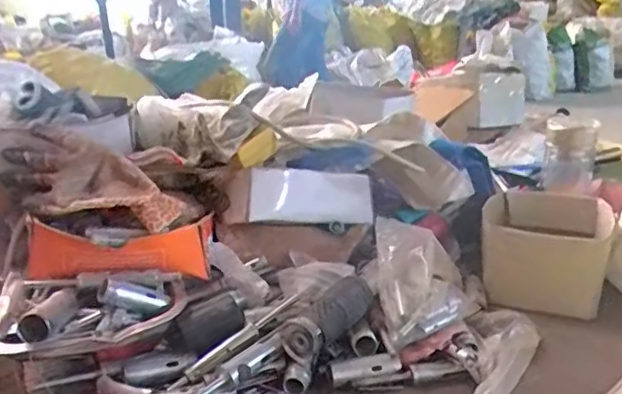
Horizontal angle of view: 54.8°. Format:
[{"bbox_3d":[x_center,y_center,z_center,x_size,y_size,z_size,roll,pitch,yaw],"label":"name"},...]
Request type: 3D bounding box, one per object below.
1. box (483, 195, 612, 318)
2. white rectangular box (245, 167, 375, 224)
[{"bbox_3d":[0.292,0.069,0.756,0.142,0.097,0.162,7,19,23],"label":"box"},{"bbox_3d":[0.005,0.001,0.750,0.187,0.067,0.019,5,12,-32],"label":"white rectangular box"}]

